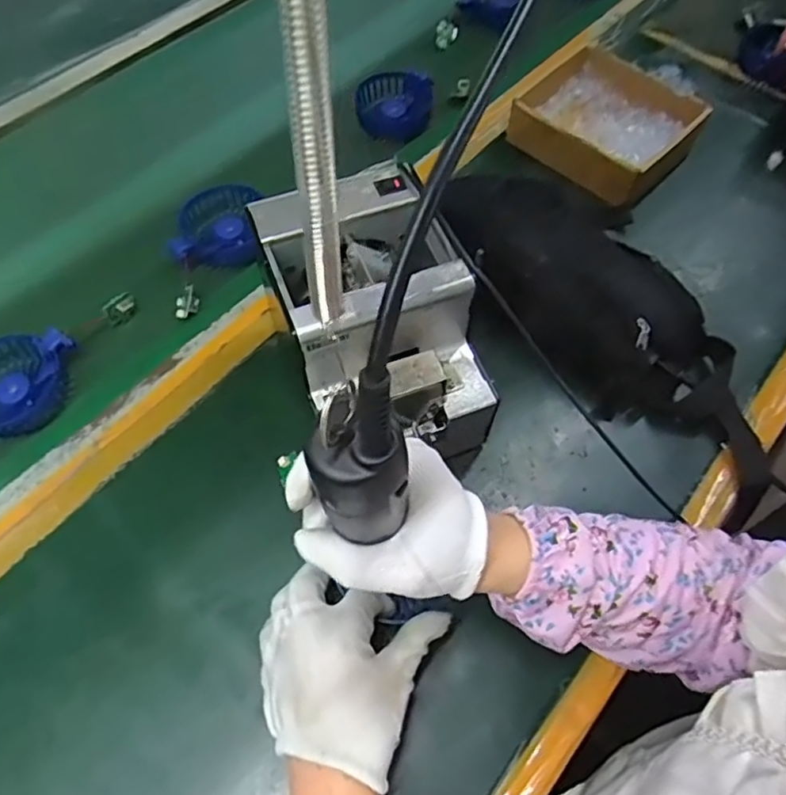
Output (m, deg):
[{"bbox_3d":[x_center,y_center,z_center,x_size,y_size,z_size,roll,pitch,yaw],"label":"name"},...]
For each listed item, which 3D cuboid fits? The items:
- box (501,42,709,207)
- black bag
[{"bbox_3d":[0.213,-0.272,0.619,0.122,0.058,0.163,-39,68,-20],"label":"box"},{"bbox_3d":[0.187,-0.071,0.522,0.152,0.076,0.363,-28,64,-15],"label":"black bag"}]

